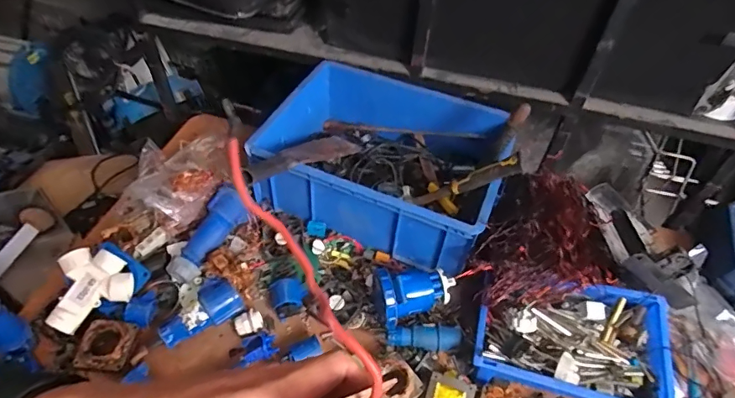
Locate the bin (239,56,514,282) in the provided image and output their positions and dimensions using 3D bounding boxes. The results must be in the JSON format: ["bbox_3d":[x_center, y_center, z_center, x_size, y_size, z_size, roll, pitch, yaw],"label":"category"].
[{"bbox_3d":[0.048,-0.096,1.020,0.470,0.157,0.395,20,50,13],"label":"bin"}]

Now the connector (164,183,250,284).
[{"bbox_3d":[-0.298,0.070,0.907,0.073,0.072,0.205,18,50,11],"label":"connector"}]

